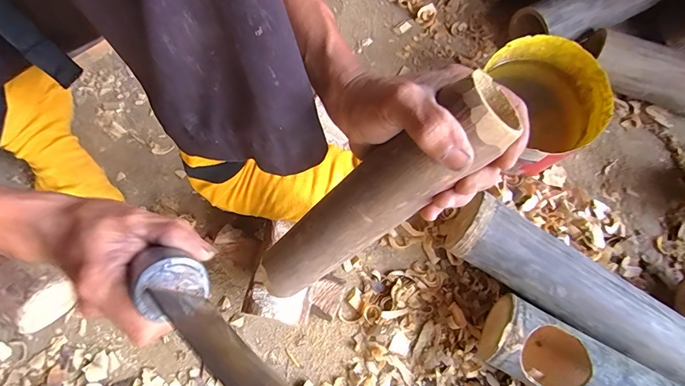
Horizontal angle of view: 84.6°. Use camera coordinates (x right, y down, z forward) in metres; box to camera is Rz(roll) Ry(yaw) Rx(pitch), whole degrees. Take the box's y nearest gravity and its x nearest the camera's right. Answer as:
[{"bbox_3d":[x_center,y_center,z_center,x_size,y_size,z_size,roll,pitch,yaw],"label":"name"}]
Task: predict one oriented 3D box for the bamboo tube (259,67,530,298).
[{"bbox_3d":[0.014,0.014,0.281,0.046,0.244,0.045,-13,68,-50],"label":"bamboo tube"}]

